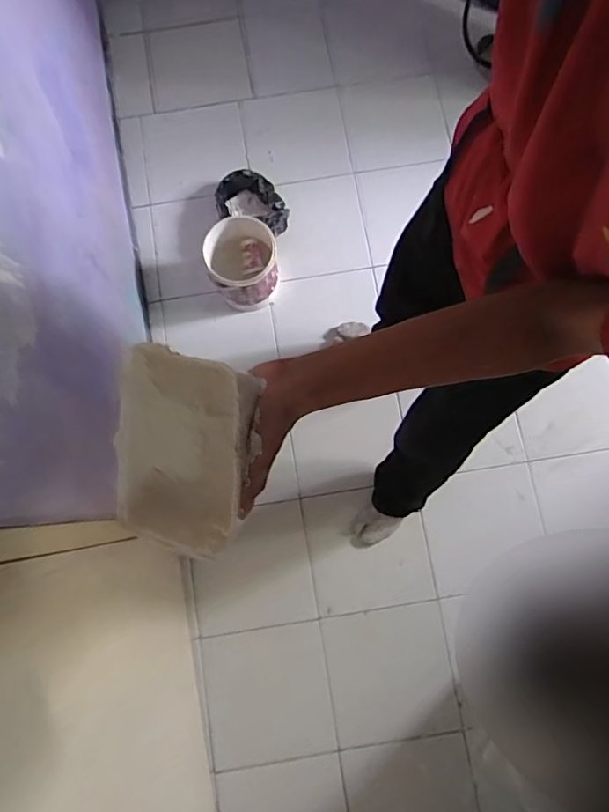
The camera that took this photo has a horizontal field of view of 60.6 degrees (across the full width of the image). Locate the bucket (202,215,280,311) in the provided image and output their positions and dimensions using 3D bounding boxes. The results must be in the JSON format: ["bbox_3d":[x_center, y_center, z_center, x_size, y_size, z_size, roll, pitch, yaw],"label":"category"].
[{"bbox_3d":[-0.163,-0.373,1.376,0.182,0.191,0.212,-8,80,0],"label":"bucket"}]

